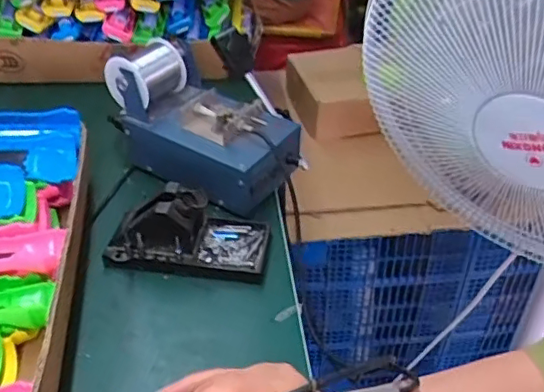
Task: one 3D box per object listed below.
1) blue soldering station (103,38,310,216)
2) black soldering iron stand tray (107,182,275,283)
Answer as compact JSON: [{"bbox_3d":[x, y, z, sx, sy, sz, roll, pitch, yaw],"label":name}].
[{"bbox_3d":[-0.075,-0.089,0.652,0.199,0.129,0.110,25,45,26],"label":"blue soldering station"},{"bbox_3d":[-0.082,0.029,0.564,0.155,0.070,0.084,7,40,6],"label":"black soldering iron stand tray"}]

